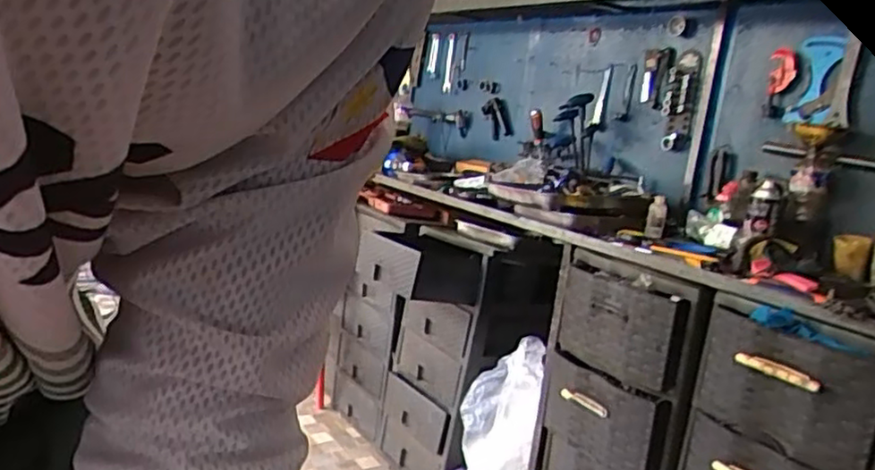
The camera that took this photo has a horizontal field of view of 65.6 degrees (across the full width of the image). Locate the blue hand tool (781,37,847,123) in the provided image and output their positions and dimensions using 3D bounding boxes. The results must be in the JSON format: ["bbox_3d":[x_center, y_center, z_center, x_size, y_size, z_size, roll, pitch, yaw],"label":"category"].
[{"bbox_3d":[0.796,-0.329,1.434,0.019,0.188,0.101,25,-11,-30],"label":"blue hand tool"}]

